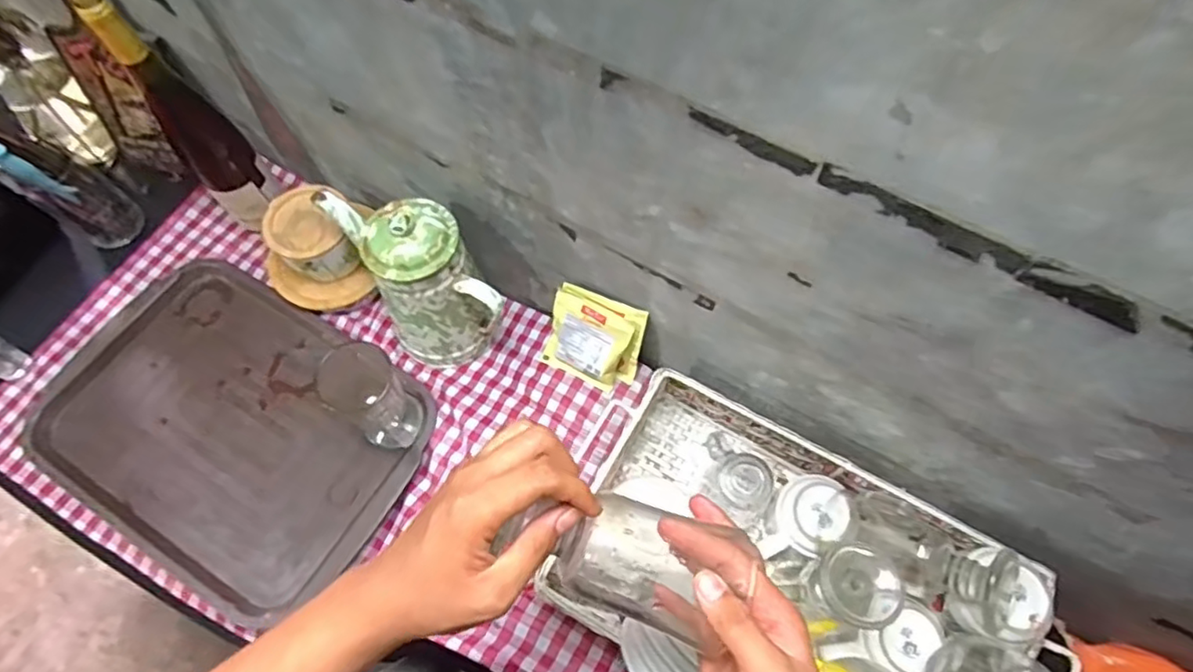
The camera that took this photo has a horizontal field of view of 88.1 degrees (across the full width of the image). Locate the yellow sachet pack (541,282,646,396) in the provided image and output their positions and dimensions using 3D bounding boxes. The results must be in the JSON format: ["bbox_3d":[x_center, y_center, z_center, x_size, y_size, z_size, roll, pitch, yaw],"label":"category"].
[{"bbox_3d":[0.000,-0.003,0.685,0.105,0.123,0.040,25,41,10],"label":"yellow sachet pack"}]

